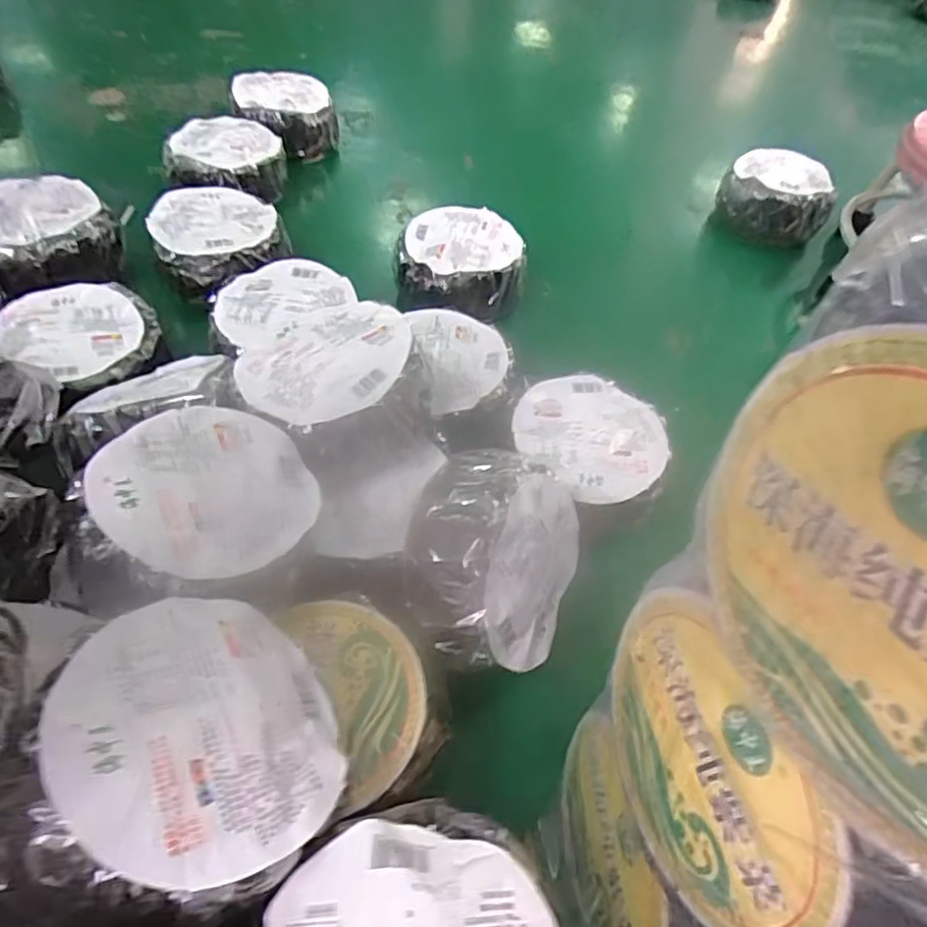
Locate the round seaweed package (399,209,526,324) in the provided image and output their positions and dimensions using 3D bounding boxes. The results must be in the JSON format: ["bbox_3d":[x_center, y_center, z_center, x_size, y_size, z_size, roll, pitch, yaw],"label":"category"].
[{"bbox_3d":[-0.004,-0.287,0.881,0.169,0.061,0.169,3,52,-3],"label":"round seaweed package"}]

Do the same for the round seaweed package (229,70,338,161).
[{"bbox_3d":[-0.314,-0.615,1.121,0.170,0.086,0.177,3,52,-3],"label":"round seaweed package"}]

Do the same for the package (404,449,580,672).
[{"bbox_3d":[0.030,0.082,0.536,0.080,0.159,0.186,5,50,42],"label":"package"}]

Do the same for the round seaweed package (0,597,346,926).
[{"bbox_3d":[-0.150,0.153,0.347,0.169,0.031,0.162,26,31,-17],"label":"round seaweed package"}]

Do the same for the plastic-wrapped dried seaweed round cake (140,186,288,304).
[{"bbox_3d":[-0.330,-0.307,0.860,0.164,0.054,0.183,-15,55,-16],"label":"plastic-wrapped dried seaweed round cake"}]

